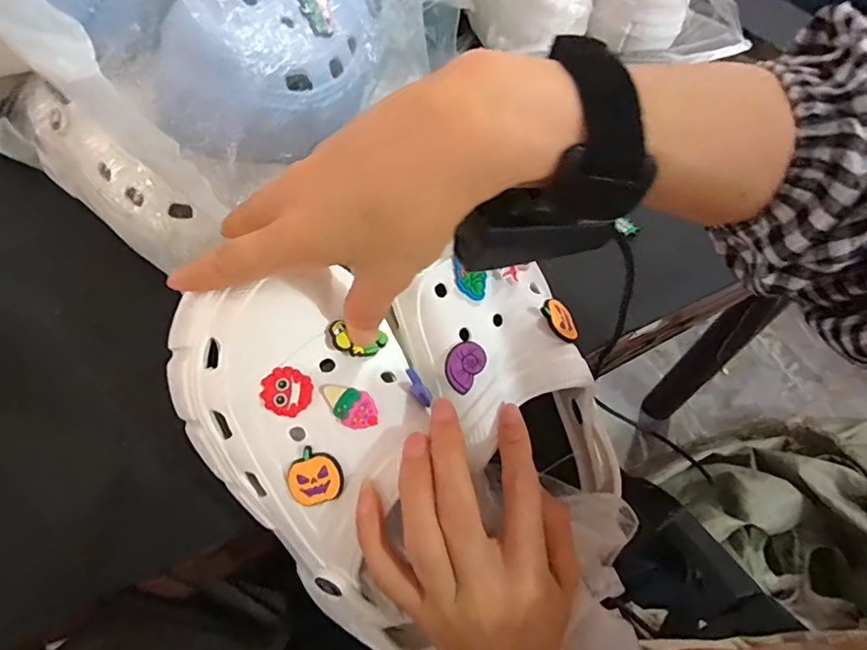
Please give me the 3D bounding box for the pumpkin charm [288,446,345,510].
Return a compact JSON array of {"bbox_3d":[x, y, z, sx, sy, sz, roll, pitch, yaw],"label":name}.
[{"bbox_3d":[-0.057,0.074,0.254,0.027,0.011,0.026,-43,82,4],"label":"pumpkin charm"}]

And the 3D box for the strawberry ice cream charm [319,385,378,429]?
[{"bbox_3d":[-0.041,0.039,0.255,0.030,0.006,0.016,28,59,14],"label":"strawberry ice cream charm"}]

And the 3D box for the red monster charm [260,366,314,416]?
[{"bbox_3d":[-0.071,0.032,0.253,0.023,0.004,0.023,1,87,-12],"label":"red monster charm"}]

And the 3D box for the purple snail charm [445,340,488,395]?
[{"bbox_3d":[0.016,0.022,0.285,0.019,0.010,0.026,37,76,4],"label":"purple snail charm"}]

